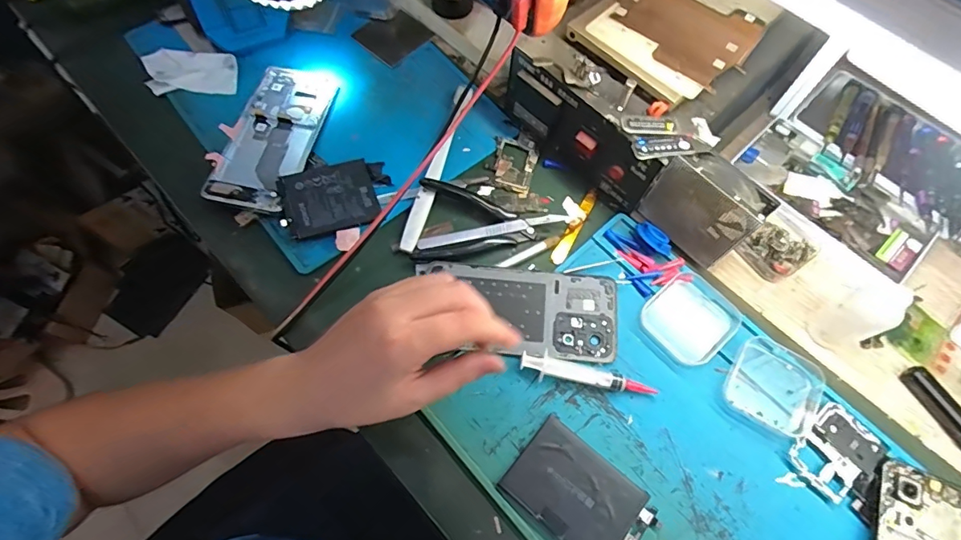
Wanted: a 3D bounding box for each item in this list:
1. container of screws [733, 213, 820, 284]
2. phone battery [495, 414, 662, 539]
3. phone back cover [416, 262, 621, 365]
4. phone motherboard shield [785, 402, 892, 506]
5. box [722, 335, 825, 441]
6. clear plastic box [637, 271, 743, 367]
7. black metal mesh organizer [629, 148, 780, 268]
[{"bbox_3d":[0.266,-0.021,0.429,0.053,0.018,0.049,-37,72,-17],"label":"container of screws"},{"bbox_3d":[0.070,0.161,0.340,0.098,0.008,0.066,39,70,14],"label":"phone battery"},{"bbox_3d":[0.033,0.034,0.394,0.159,0.010,0.074,5,65,0],"label":"phone back cover"},{"bbox_3d":[0.266,0.134,0.360,0.069,0.005,0.047,-32,71,-16],"label":"phone motherboard shield"},{"bbox_3d":[0.228,0.089,0.375,0.067,0.014,0.068,26,67,9],"label":"box"},{"bbox_3d":[0.172,0.039,0.396,0.072,0.013,0.064,-42,73,-19],"label":"clear plastic box"},{"bbox_3d":[0.179,-0.050,0.395,0.081,0.084,0.029,39,70,14],"label":"black metal mesh organizer"}]

